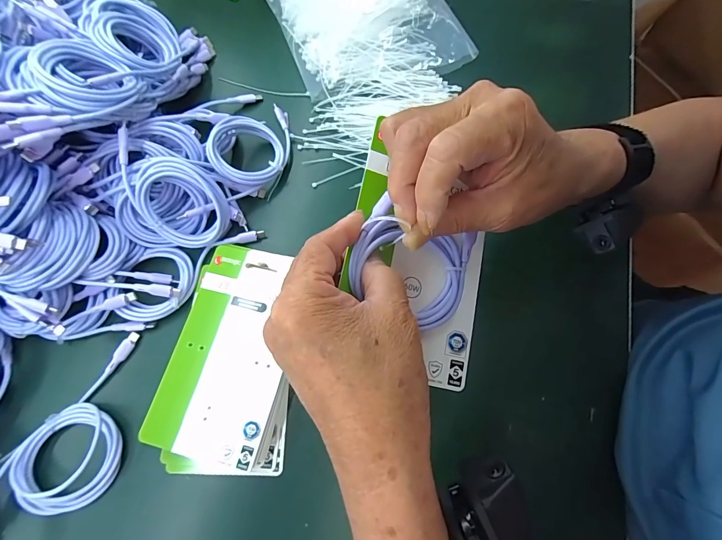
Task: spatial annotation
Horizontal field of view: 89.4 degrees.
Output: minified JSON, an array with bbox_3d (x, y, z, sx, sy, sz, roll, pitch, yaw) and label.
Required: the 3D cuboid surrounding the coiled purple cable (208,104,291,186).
[{"bbox_3d":[-0.118,-0.137,0.391,0.081,0.026,0.108,6,71,-26],"label":"coiled purple cable"}]

